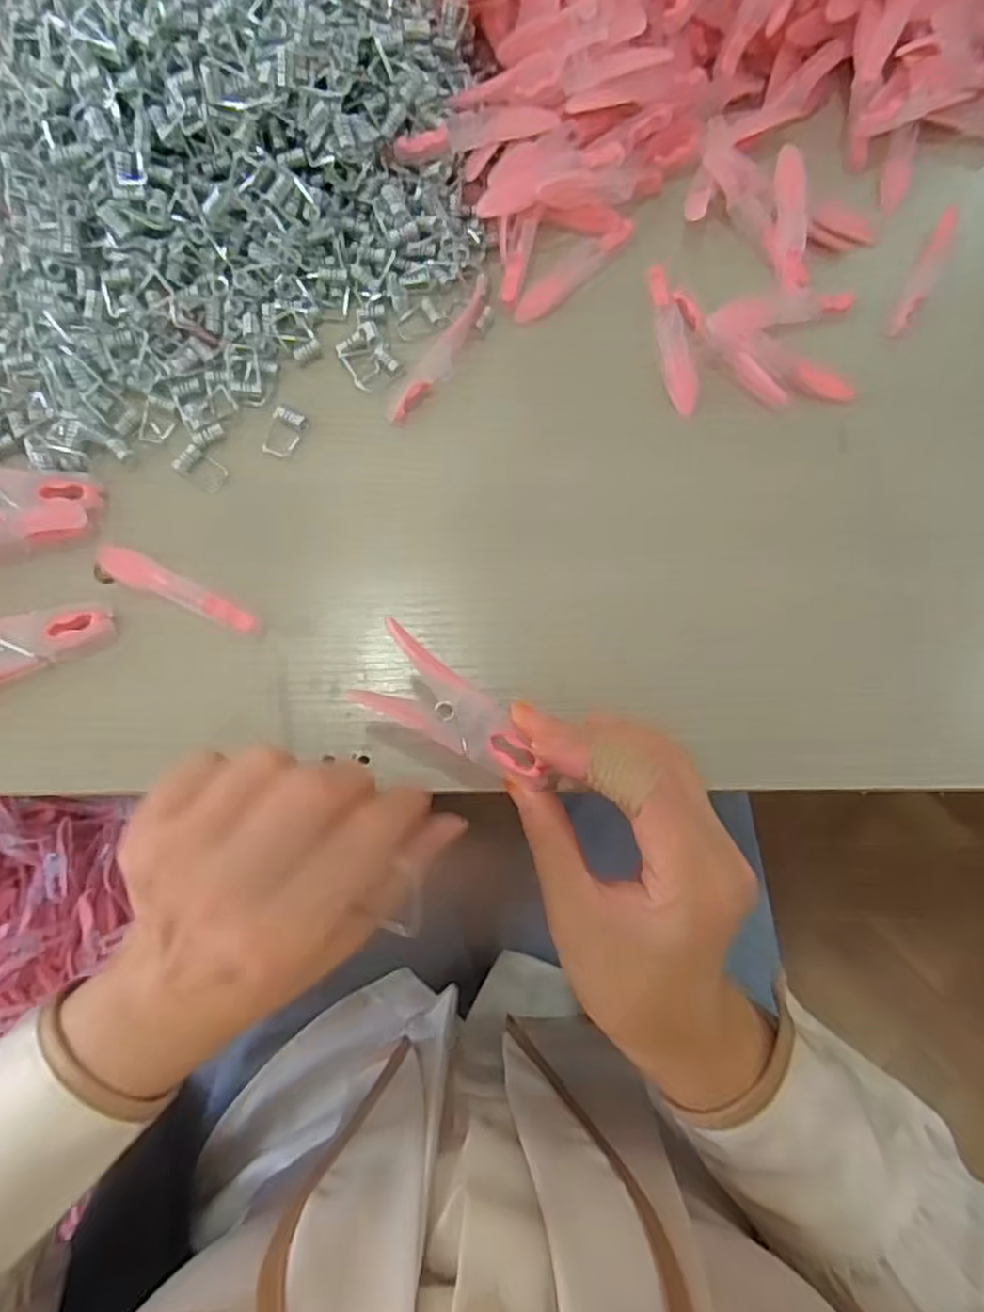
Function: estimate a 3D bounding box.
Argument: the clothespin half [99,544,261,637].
[{"bbox_3d":[-0.135,-0.029,0.302,0.075,0.006,0.014,23,76,3],"label":"clothespin half"}]

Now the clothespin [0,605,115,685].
[{"bbox_3d":[-0.194,-0.003,0.292,0.073,0.014,0.030,-19,78,-7],"label":"clothespin"}]

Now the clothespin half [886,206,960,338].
[{"bbox_3d":[0.219,-0.193,0.362,0.010,0.012,0.081,29,77,5],"label":"clothespin half"}]

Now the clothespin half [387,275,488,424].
[{"bbox_3d":[-0.021,-0.145,0.337,0.013,0.008,0.086,30,77,5],"label":"clothespin half"}]

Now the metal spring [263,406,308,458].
[{"bbox_3d":[-0.095,-0.102,0.325,0.015,0.005,0.021,23,76,3],"label":"metal spring"}]

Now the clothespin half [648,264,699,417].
[{"bbox_3d":[0.087,-0.154,0.342,0.013,0.005,0.078,-7,77,-4],"label":"clothespin half"}]

